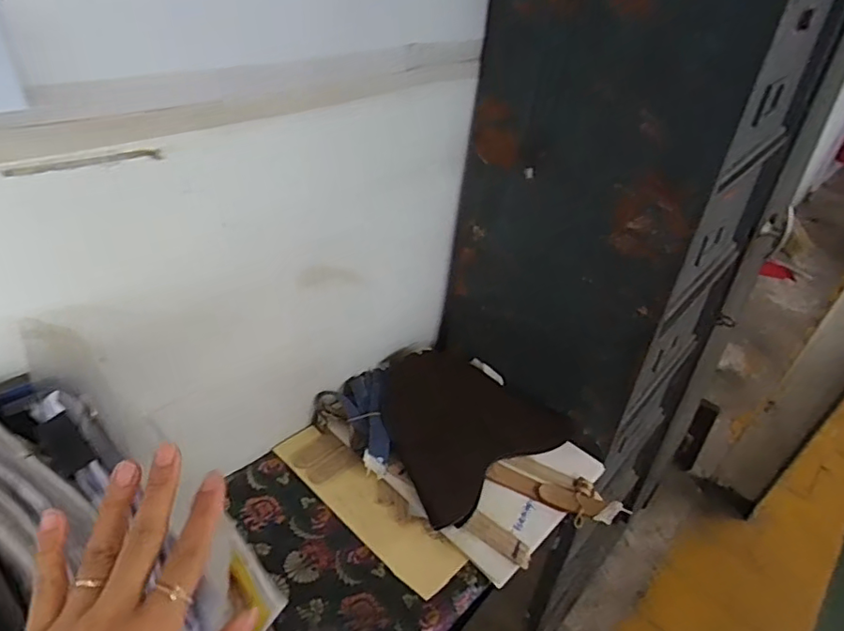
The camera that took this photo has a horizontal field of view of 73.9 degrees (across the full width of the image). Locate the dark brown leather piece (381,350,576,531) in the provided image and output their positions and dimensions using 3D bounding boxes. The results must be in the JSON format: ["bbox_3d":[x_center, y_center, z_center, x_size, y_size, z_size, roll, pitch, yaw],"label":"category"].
[{"bbox_3d":[0.051,0.151,0.836,0.272,0.051,0.247,-23,46,-34],"label":"dark brown leather piece"}]

